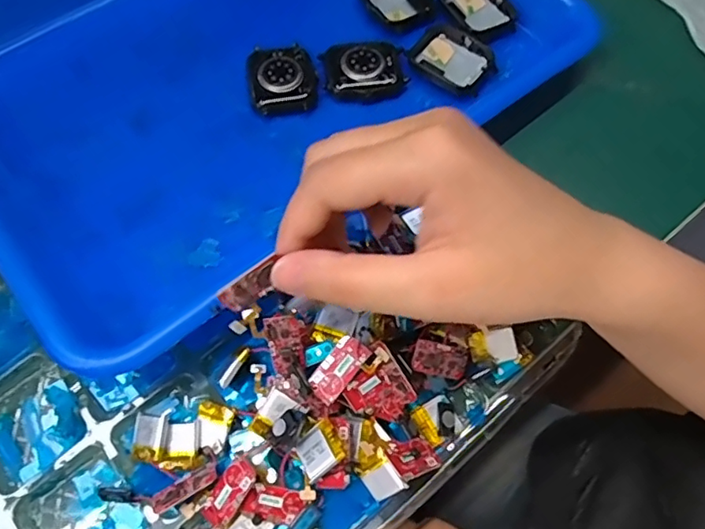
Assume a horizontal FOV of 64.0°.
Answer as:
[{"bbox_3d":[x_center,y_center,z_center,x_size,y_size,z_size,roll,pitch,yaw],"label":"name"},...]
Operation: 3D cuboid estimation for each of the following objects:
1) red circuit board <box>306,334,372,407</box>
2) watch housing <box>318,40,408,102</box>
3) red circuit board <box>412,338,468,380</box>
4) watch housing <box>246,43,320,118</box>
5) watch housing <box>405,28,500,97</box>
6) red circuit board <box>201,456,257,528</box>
[{"bbox_3d":[-0.006,0.045,0.243,0.014,0.005,0.028,38,73,17],"label":"red circuit board"},{"bbox_3d":[0.007,-0.109,0.316,0.045,0.007,0.042,-10,67,-2],"label":"watch housing"},{"bbox_3d":[0.040,0.043,0.255,0.029,0.006,0.014,17,64,-26],"label":"red circuit board"},{"bbox_3d":[-0.038,-0.102,0.311,0.037,0.008,0.043,-13,67,-3],"label":"watch housing"},{"bbox_3d":[0.057,-0.117,0.323,0.044,0.008,0.038,36,73,16],"label":"watch housing"},{"bbox_3d":[-0.051,0.096,0.237,0.013,0.004,0.027,30,84,22],"label":"red circuit board"}]

